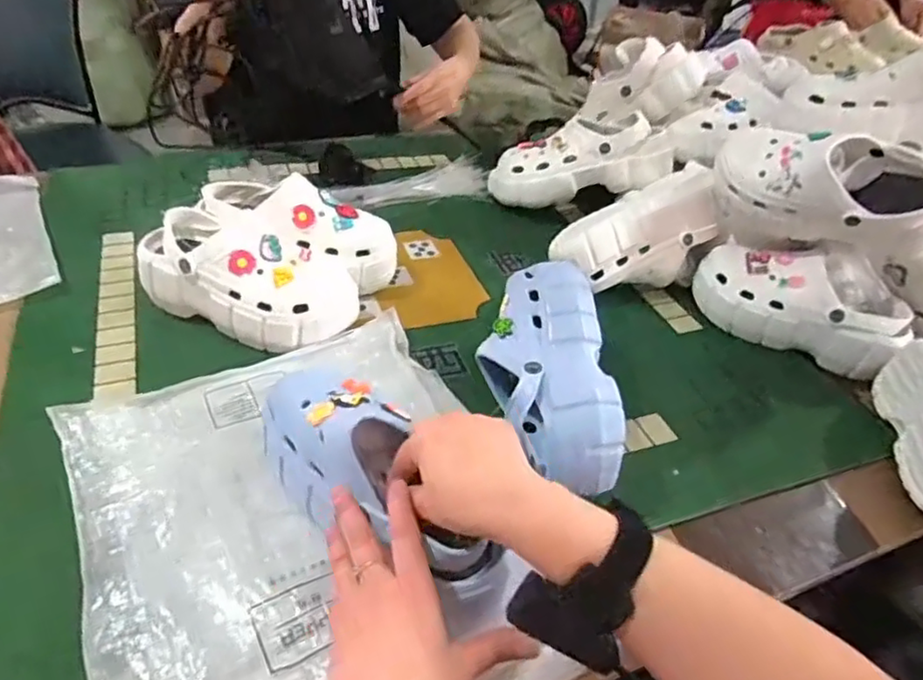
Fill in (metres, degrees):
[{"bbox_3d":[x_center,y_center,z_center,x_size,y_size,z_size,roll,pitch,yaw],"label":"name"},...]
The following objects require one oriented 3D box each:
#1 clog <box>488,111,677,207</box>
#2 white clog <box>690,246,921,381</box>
[{"bbox_3d":[0.179,-0.274,0.973,0.278,0.092,0.095,-7,38,15],"label":"clog"},{"bbox_3d":[0.410,-0.051,0.781,0.240,0.103,0.085,23,43,19],"label":"white clog"}]

